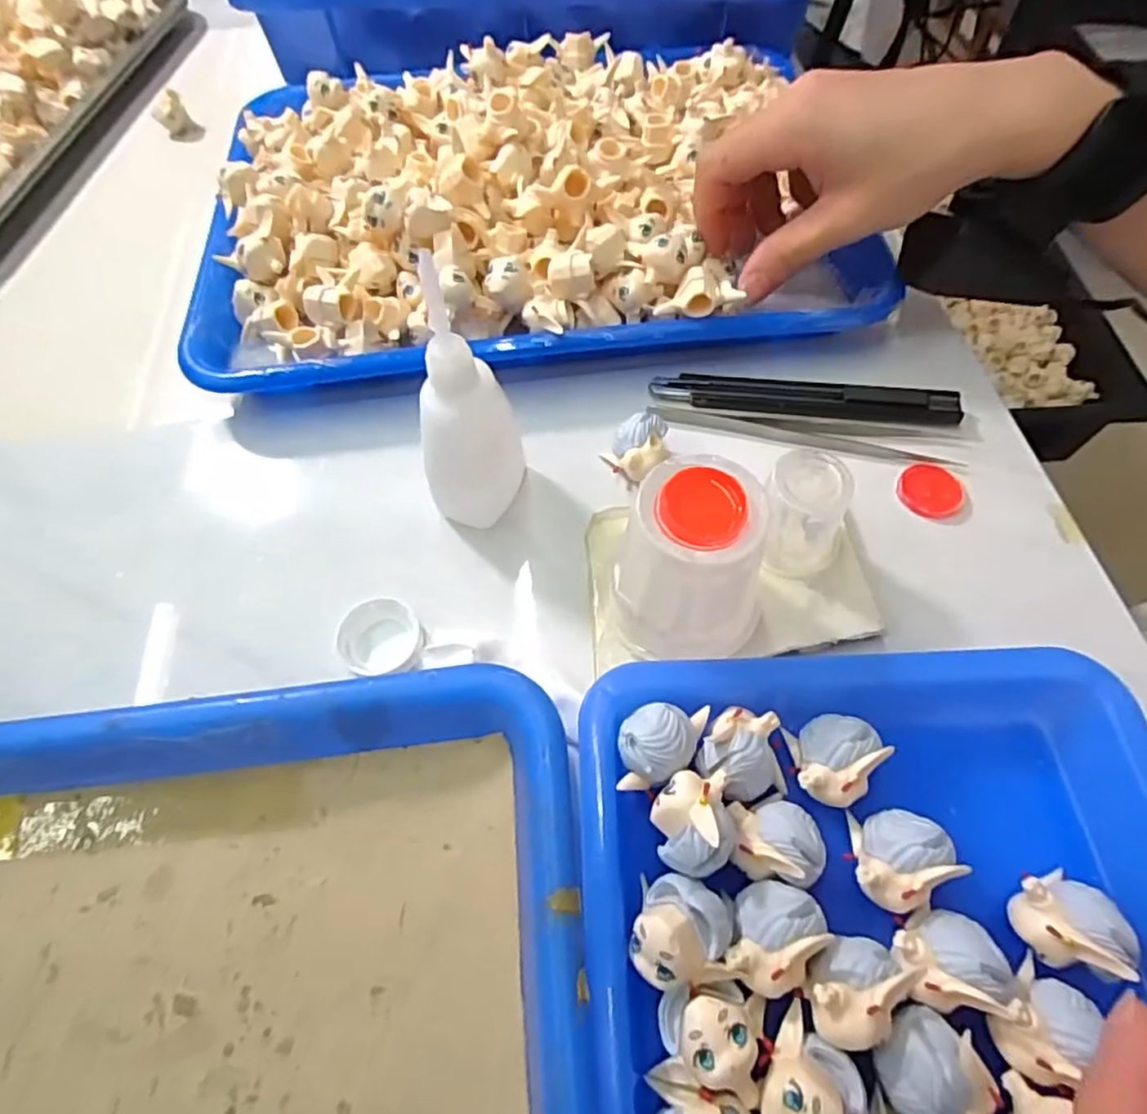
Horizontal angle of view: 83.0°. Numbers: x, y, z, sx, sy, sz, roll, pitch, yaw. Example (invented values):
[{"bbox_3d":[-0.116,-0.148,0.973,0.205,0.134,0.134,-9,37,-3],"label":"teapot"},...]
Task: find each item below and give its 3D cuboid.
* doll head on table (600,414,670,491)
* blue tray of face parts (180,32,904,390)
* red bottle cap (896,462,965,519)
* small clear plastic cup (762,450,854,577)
[{"bbox_3d":[0.029,-0.045,0.274,0.024,0.023,0.022,-25,63,-12],"label":"doll head on table"},{"bbox_3d":[-0.022,-0.194,0.334,0.327,0.048,0.242,-5,61,-1],"label":"blue tray of face parts"},{"bbox_3d":[0.150,-0.028,0.271,0.025,0.004,0.027,-1,61,1],"label":"red bottle cap"},{"bbox_3d":[0.084,-0.015,0.236,0.031,0.037,0.029,-1,61,1],"label":"small clear plastic cup"}]

